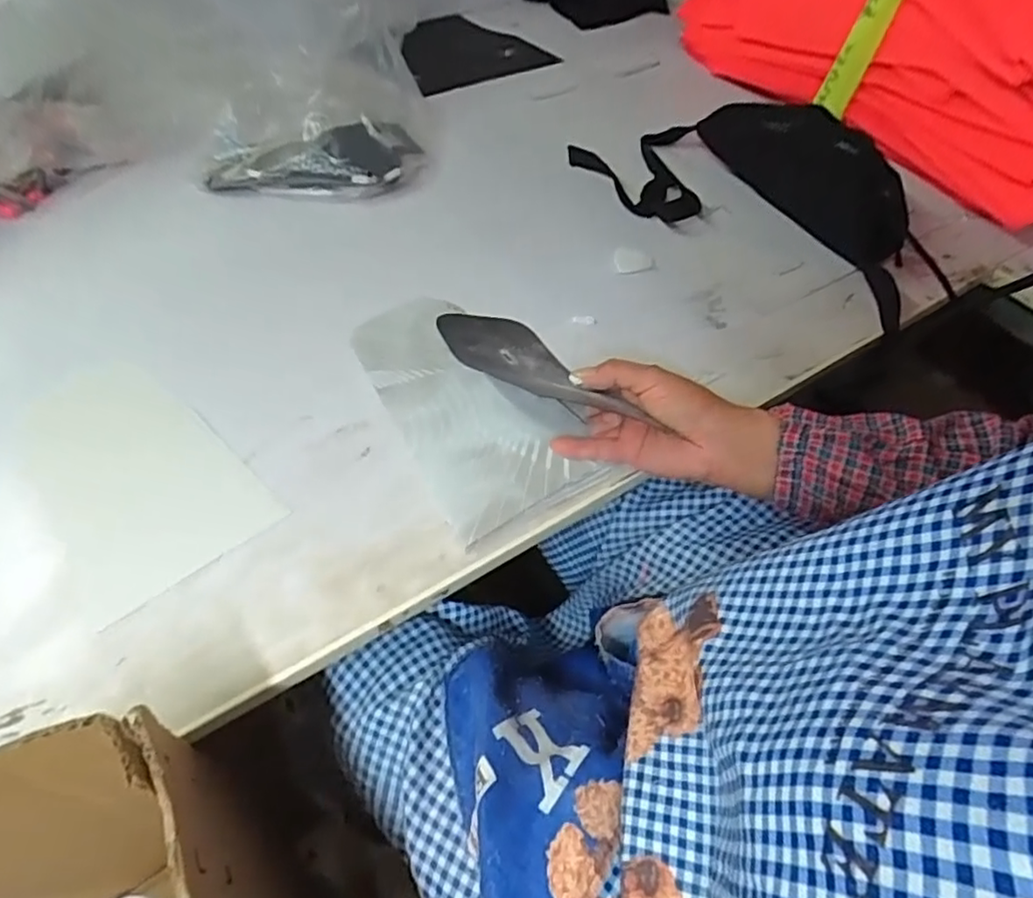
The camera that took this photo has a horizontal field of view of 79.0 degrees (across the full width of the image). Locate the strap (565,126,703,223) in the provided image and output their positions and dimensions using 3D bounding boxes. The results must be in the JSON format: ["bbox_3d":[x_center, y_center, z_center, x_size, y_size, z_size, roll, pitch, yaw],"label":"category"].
[{"bbox_3d":[0.161,-0.313,0.711,0.149,0.031,0.160,0,58,0],"label":"strap"}]

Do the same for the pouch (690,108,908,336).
[{"bbox_3d":[0.317,-0.284,0.652,0.088,0.095,0.323,-24,60,-18],"label":"pouch"}]

